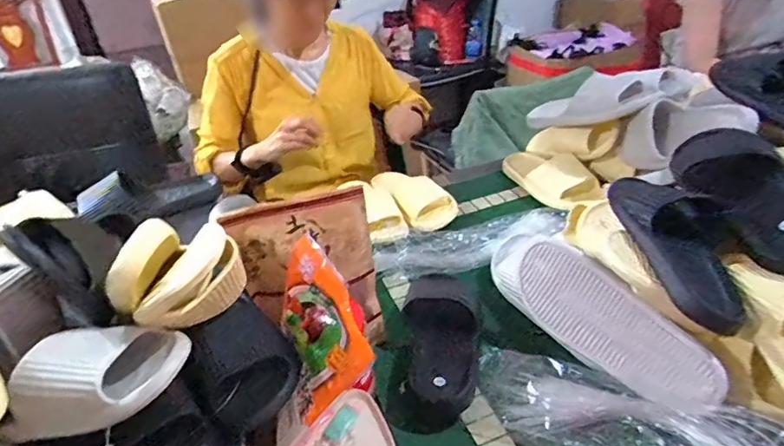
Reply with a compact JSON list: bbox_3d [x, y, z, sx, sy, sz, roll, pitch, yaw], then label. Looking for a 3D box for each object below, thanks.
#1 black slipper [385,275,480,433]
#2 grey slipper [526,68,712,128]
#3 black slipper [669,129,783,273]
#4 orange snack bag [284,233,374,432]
[{"bbox_3d":[0.064,0.162,0.711,0.120,0.054,0.262,0,33,8],"label":"black slipper"},{"bbox_3d":[0.433,-0.249,1.006,0.313,0.073,0.132,-12,31,12],"label":"grey slipper"},{"bbox_3d":[0.443,-0.048,0.660,0.121,0.078,0.243,2,33,12],"label":"black slipper"},{"bbox_3d":[-0.075,0.103,0.548,0.035,0.105,0.179,15,38,-43],"label":"orange snack bag"}]

